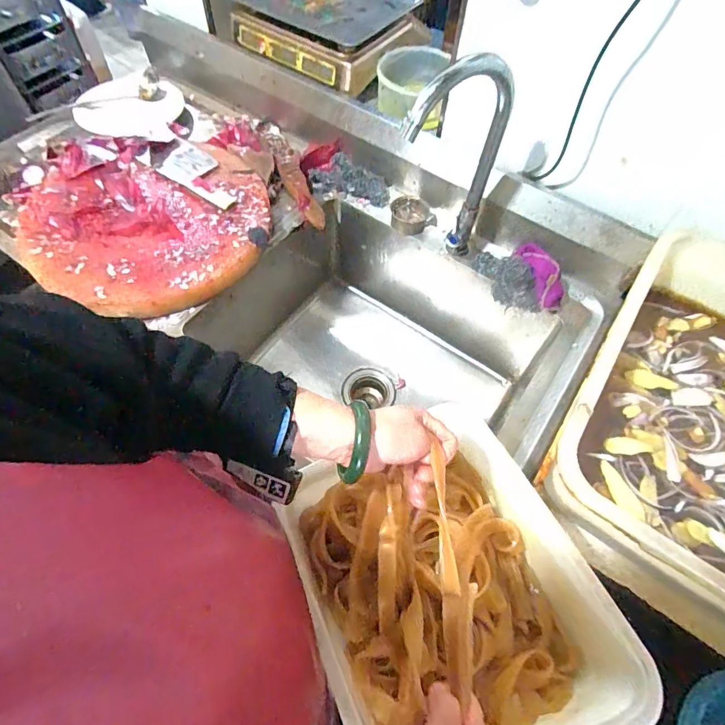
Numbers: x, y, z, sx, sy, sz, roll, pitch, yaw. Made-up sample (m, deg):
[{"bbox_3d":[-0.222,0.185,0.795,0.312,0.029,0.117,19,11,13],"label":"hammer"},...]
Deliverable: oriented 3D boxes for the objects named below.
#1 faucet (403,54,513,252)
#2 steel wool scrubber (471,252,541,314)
[{"bbox_3d":[0.133,-0.268,0.663,0.183,0.335,0.040,-27,65,-17],"label":"faucet"},{"bbox_3d":[0.255,-0.146,0.772,0.056,0.055,0.148,-25,64,-16],"label":"steel wool scrubber"}]

